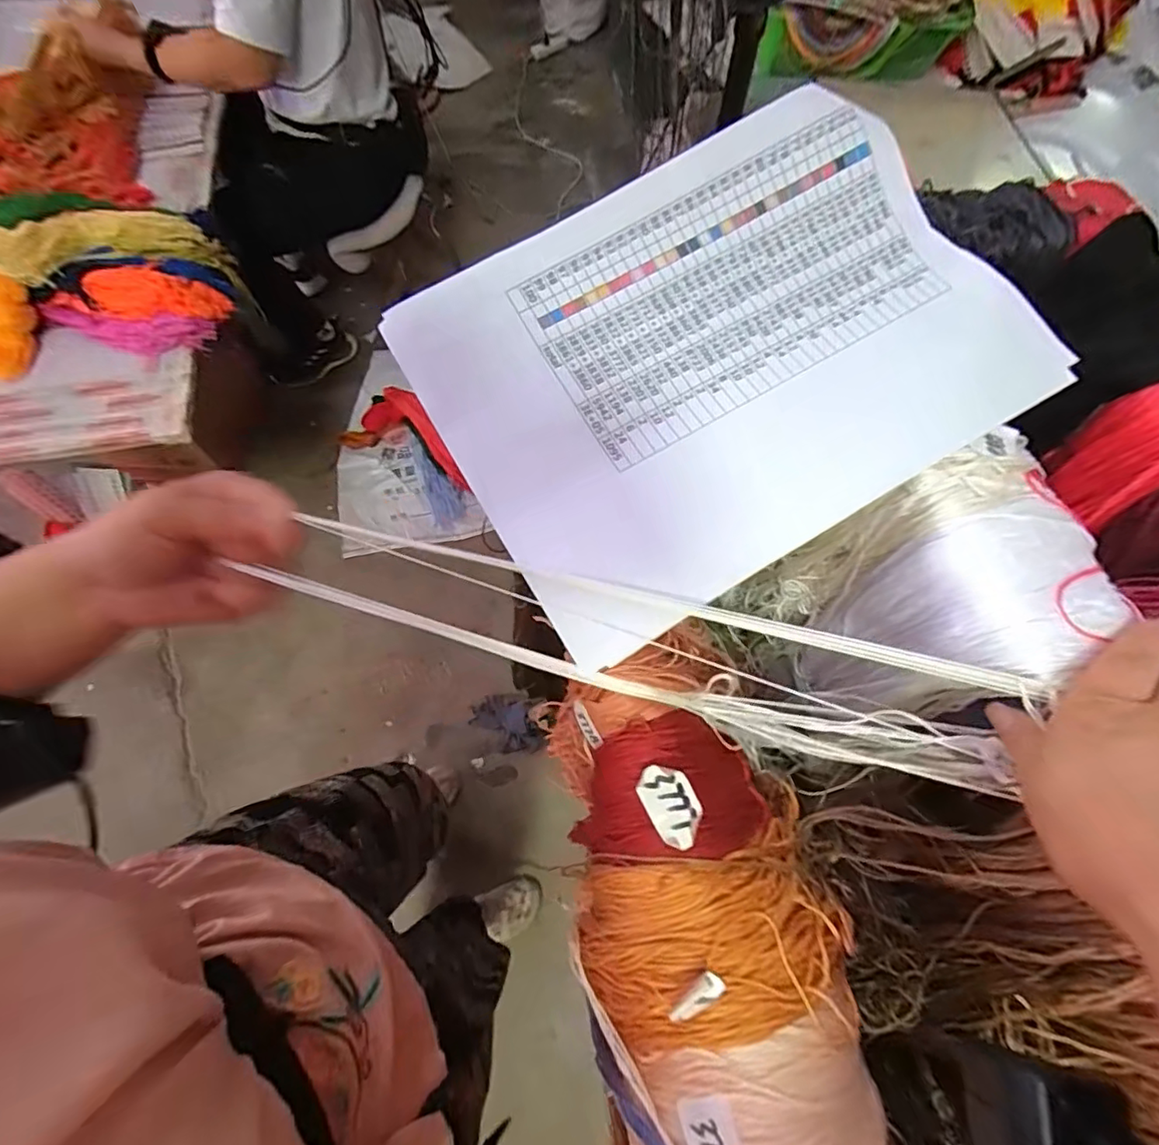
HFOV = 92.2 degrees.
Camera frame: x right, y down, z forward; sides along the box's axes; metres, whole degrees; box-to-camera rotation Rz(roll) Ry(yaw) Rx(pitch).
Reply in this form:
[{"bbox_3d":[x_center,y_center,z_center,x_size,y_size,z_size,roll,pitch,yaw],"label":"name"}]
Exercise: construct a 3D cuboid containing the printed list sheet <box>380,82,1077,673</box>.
[{"bbox_3d":[0.074,-0.111,0.279,0.280,0.026,0.206,-30,83,-6],"label":"printed list sheet"}]

